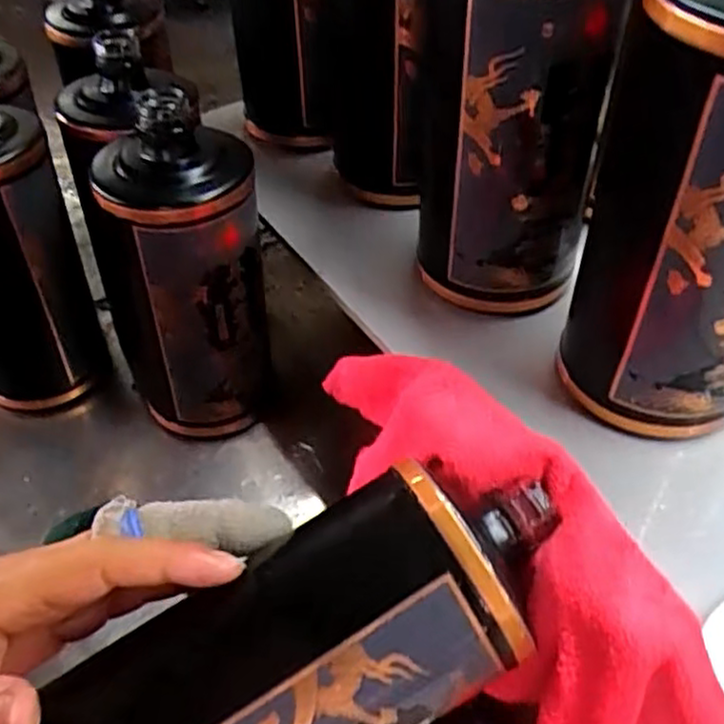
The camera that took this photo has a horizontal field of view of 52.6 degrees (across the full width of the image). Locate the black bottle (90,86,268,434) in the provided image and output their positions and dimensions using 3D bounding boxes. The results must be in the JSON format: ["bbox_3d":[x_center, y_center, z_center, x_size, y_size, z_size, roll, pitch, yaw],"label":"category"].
[{"bbox_3d":[-0.099,-0.051,0.416,0.089,0.182,0.089,-12,50,-7],"label":"black bottle"}]

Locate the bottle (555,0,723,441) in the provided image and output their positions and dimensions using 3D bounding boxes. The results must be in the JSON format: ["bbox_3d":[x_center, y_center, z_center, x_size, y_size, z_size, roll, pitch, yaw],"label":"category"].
[{"bbox_3d":[0.121,-0.056,0.258,0.076,0.183,0.068,17,52,17],"label":"bottle"}]

